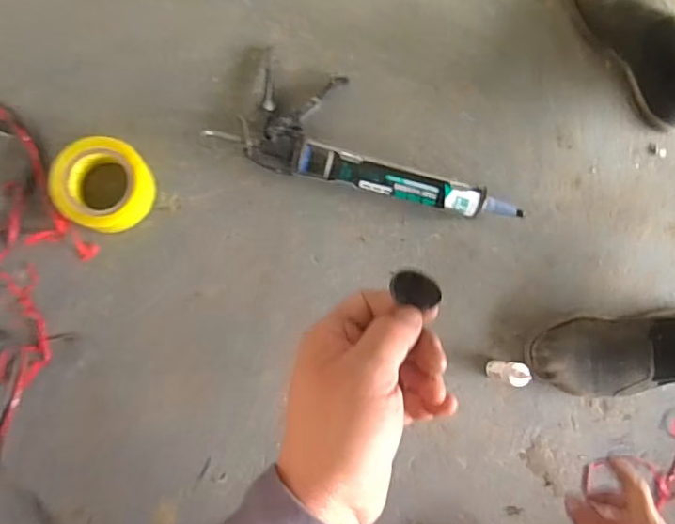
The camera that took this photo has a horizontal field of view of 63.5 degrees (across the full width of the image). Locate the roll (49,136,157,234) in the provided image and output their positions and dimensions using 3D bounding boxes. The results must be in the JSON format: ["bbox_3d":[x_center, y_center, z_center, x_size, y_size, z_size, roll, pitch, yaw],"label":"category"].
[{"bbox_3d":[-0.302,-0.099,0.703,0.116,0.055,0.114,0,85,-5],"label":"roll"}]

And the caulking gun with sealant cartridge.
[{"bbox_3d":[0.057,-0.156,0.745,0.407,0.046,0.152,20,84,-3],"label":"caulking gun with sealant cartridge"}]

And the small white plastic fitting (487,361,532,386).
[{"bbox_3d":[0.225,0.145,0.722,0.026,0.089,0.029,18,84,-4],"label":"small white plastic fitting"}]

